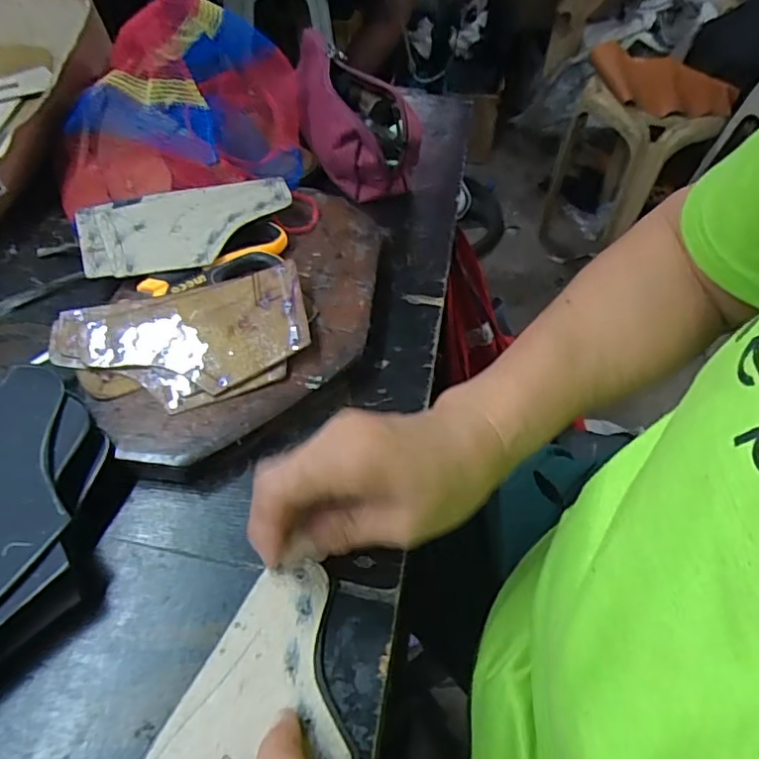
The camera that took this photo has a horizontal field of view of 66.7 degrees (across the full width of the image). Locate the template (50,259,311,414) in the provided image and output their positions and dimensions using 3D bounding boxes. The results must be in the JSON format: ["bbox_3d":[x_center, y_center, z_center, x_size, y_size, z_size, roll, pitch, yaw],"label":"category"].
[{"bbox_3d":[-0.119,-0.025,0.359,0.150,0.010,0.090,-19,64,-11],"label":"template"}]

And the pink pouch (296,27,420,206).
[{"bbox_3d":[-0.035,-0.250,0.516,0.079,0.067,0.197,-19,67,-17],"label":"pink pouch"}]

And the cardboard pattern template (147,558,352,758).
[{"bbox_3d":[-0.050,0.150,0.252,0.073,0.004,0.133,22,53,15],"label":"cardboard pattern template"}]

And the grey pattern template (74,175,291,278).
[{"bbox_3d":[-0.142,-0.109,0.418,0.152,0.007,0.078,-10,59,-3],"label":"grey pattern template"}]

